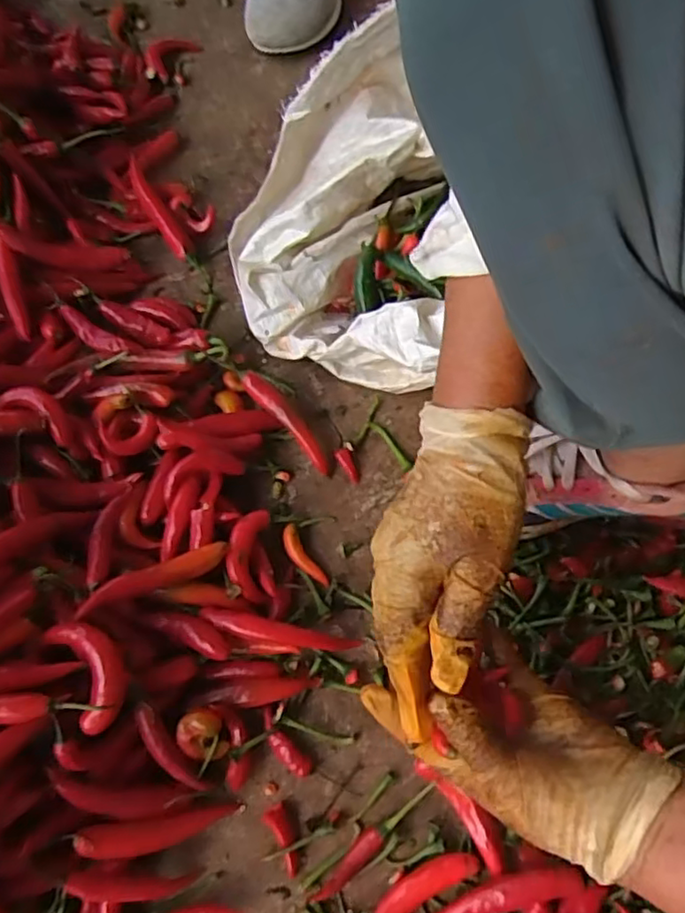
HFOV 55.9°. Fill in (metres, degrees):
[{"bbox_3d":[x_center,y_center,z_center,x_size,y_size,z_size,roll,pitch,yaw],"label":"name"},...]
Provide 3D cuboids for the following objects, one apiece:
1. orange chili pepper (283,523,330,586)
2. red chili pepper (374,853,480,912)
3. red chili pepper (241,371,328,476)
[{"bbox_3d":[-0.030,0.079,0.503,0.017,0.007,0.054,-35,84,-11],"label":"orange chili pepper"},{"bbox_3d":[0.044,0.282,0.411,0.092,0.011,0.024,-37,73,-12],"label":"red chili pepper"},{"bbox_3d":[-0.044,-0.030,0.531,0.018,0.011,0.103,-40,89,-13],"label":"red chili pepper"}]

